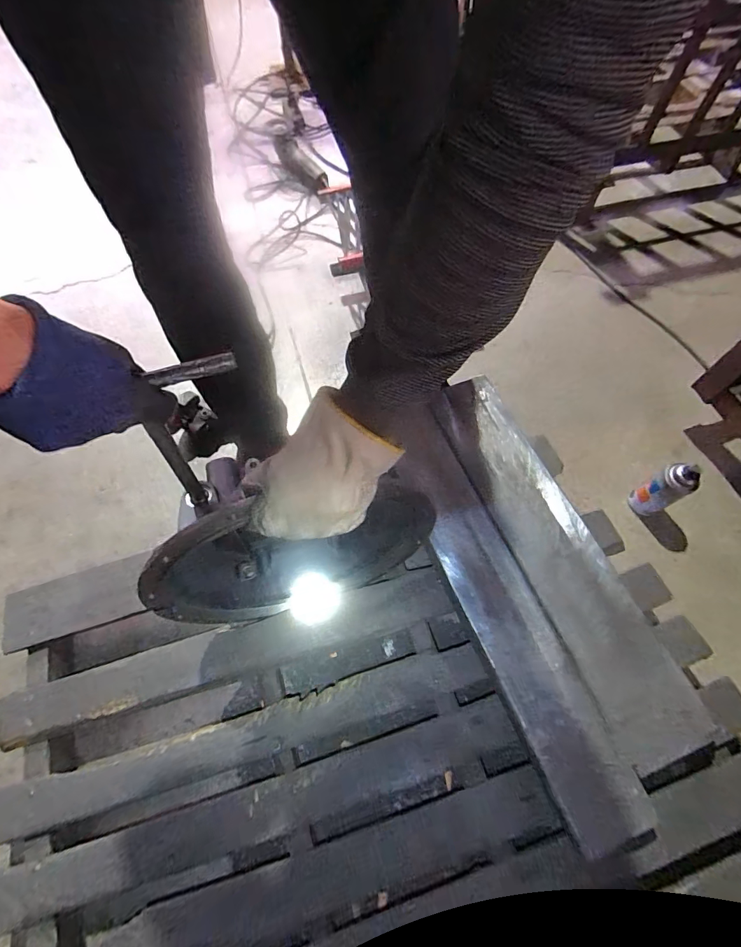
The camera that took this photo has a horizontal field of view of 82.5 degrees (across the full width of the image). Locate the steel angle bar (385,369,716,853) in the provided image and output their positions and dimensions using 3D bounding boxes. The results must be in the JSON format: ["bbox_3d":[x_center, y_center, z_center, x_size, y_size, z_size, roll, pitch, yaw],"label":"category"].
[{"bbox_3d":[0.267,0.171,0.705,0.272,0.062,0.674,-22,66,-9],"label":"steel angle bar"}]

